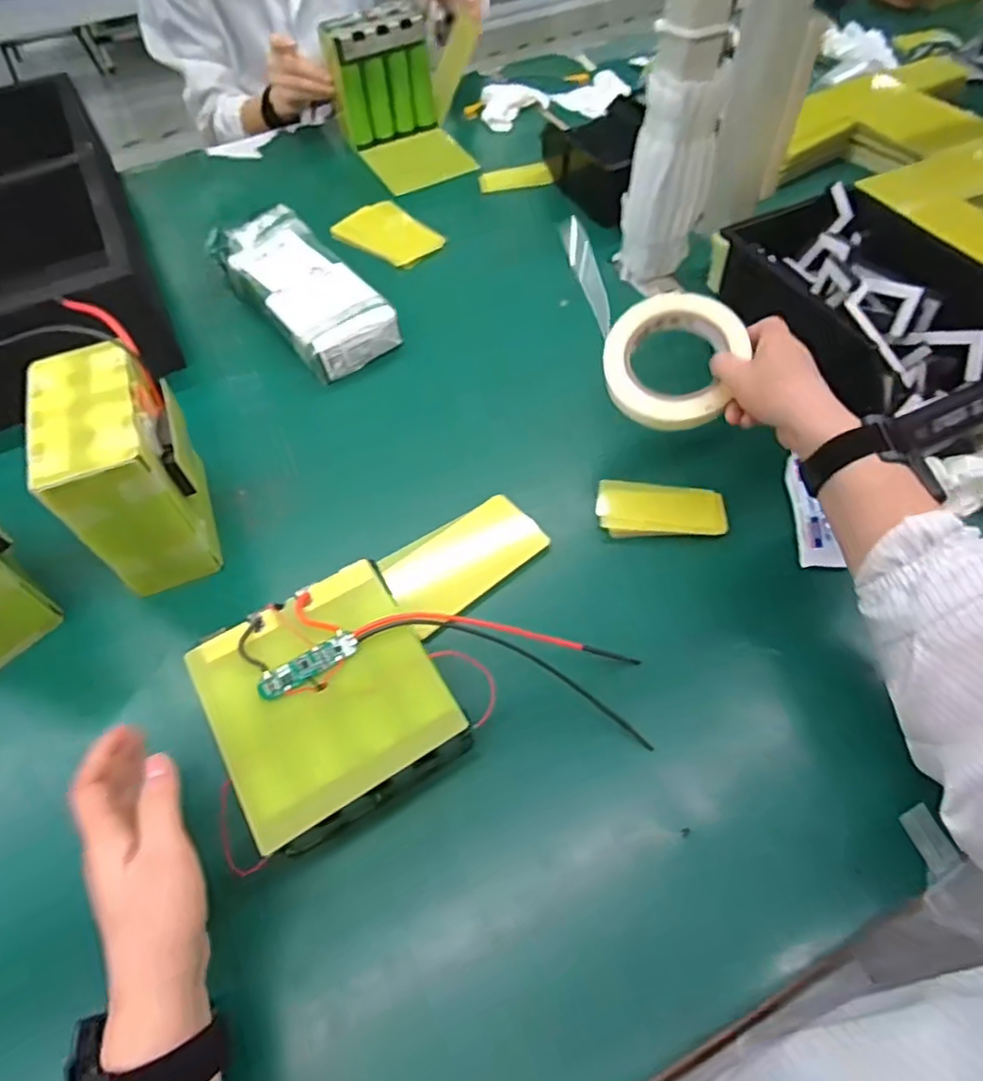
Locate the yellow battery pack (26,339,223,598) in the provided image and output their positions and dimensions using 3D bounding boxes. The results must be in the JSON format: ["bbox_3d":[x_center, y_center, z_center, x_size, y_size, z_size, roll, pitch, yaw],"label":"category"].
[{"bbox_3d":[-0.288,-0.056,0.516,0.089,0.142,0.134,-21,57,-11],"label":"yellow battery pack"}]

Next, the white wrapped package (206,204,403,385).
[{"bbox_3d":[-0.221,-0.291,0.727,0.110,0.055,0.274,-34,60,-18],"label":"white wrapped package"}]

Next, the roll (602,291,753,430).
[{"bbox_3d":[0.151,-0.155,0.533,0.106,0.022,0.119,20,81,18],"label":"roll"}]

